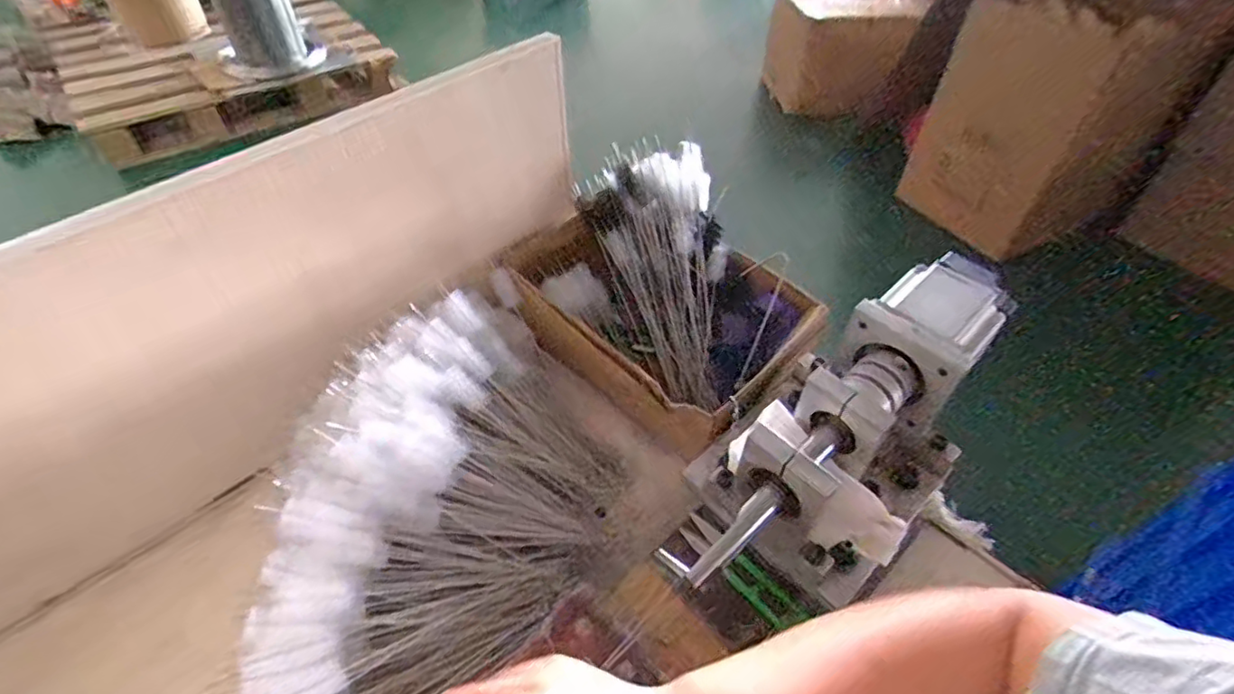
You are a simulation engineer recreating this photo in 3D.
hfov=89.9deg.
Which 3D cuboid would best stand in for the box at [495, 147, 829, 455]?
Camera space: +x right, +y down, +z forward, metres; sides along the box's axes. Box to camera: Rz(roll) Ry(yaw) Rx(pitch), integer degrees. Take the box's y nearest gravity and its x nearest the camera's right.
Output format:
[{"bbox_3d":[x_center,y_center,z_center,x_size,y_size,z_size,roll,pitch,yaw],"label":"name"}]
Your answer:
[{"bbox_3d":[0.043,-0.053,0.612,0.212,0.138,0.290,-36,58,-29],"label":"box"}]

